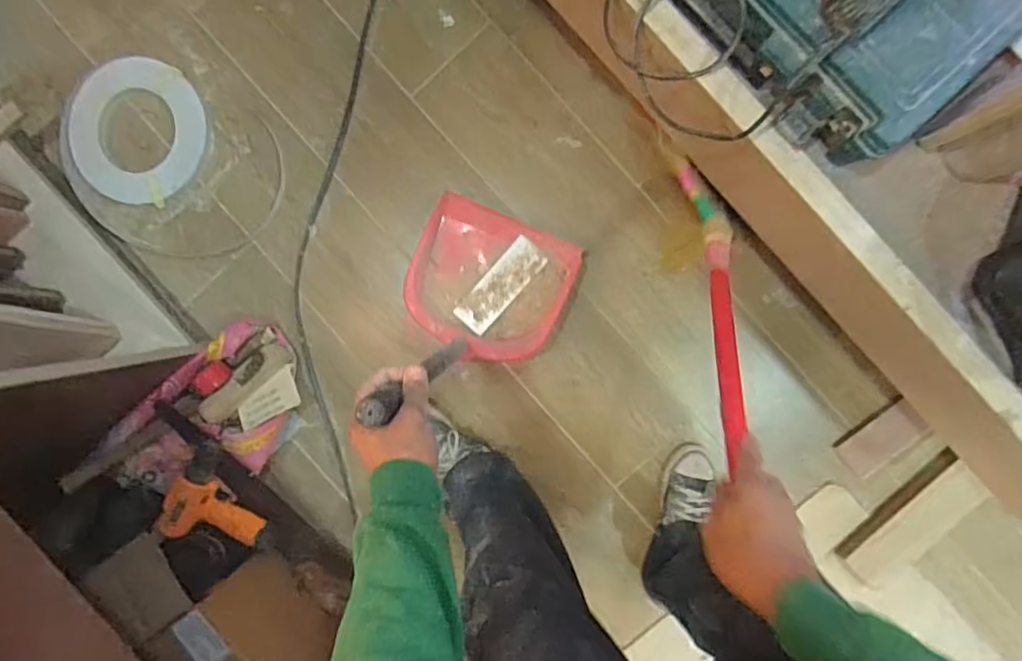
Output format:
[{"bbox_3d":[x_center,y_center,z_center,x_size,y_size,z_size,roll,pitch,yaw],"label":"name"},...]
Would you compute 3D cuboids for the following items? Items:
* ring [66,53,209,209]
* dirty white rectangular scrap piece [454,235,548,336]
[{"bbox_3d":[-0.721,-0.386,1.149,0.256,0.018,0.269,0,94,3],"label":"ring"},{"bbox_3d":[-0.017,-0.080,1.082,0.068,0.012,0.185,41,89,-4],"label":"dirty white rectangular scrap piece"}]

